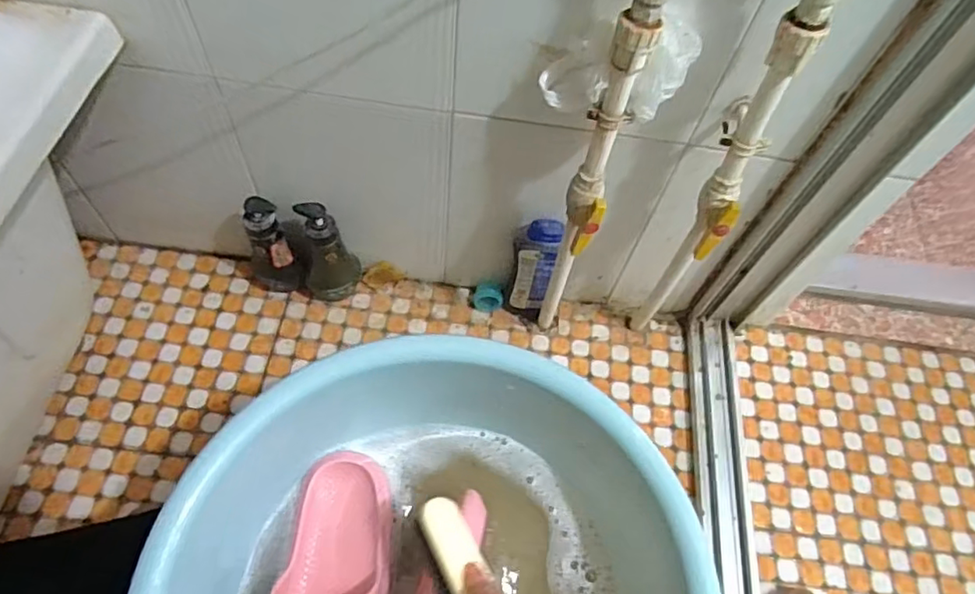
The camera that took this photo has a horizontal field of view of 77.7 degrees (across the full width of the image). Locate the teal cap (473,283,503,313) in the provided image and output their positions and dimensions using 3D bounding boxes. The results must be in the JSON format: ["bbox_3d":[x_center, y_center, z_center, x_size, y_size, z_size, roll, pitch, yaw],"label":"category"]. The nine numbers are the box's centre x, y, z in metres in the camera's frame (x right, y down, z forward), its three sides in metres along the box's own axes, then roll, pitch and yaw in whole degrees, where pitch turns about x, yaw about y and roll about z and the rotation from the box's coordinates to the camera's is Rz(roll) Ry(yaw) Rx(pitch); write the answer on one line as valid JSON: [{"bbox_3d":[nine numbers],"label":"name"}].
[{"bbox_3d":[0.001,0.001,0.917,0.045,0.038,0.036,6,61,-1],"label":"teal cap"}]

